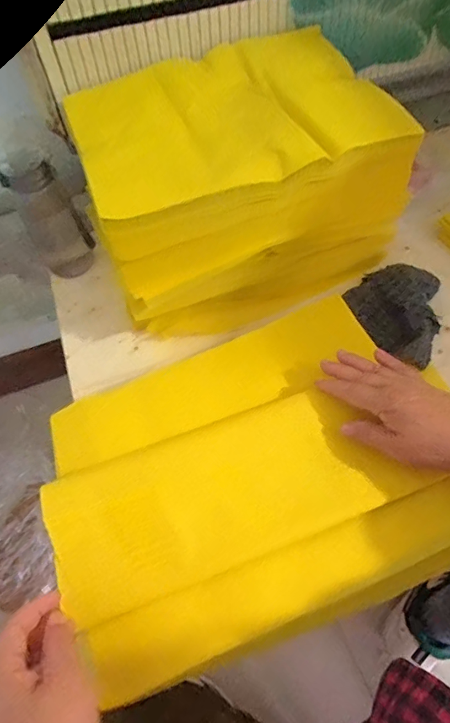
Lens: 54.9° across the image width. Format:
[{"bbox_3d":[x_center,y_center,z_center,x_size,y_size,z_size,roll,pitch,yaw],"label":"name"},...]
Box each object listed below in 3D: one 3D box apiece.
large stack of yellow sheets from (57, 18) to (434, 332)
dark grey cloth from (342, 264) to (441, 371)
[{"bbox_3d":[0.016,-0.234,0.582,0.356,0.220,0.273,-18,55,-8],"label":"large stack of yellow sheets"},{"bbox_3d":[0.222,-0.075,0.551,0.122,0.034,0.133,29,62,23],"label":"dark grey cloth"}]

